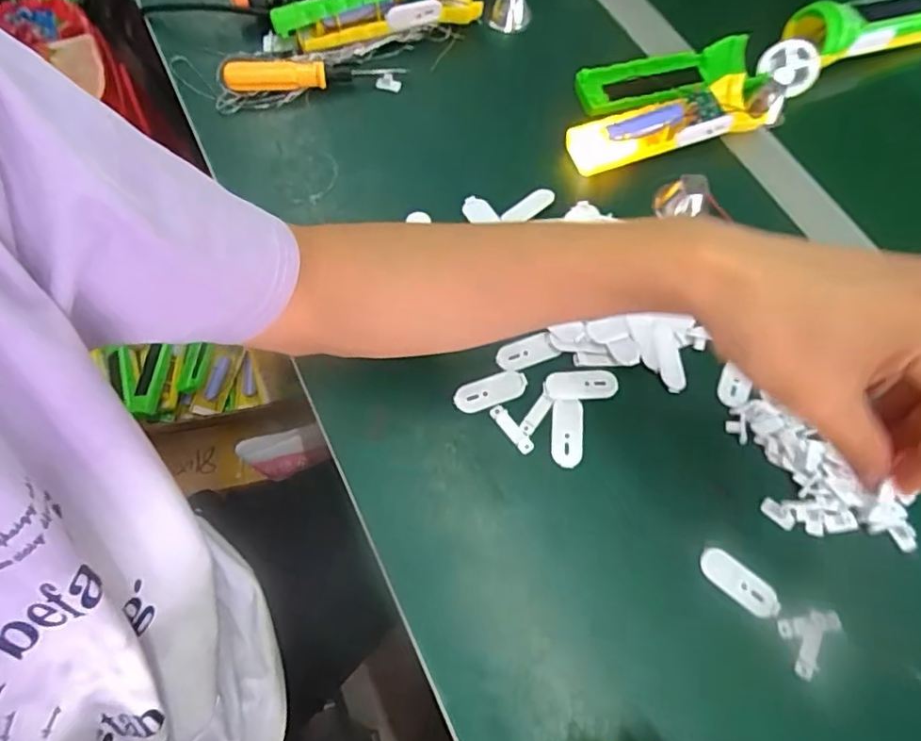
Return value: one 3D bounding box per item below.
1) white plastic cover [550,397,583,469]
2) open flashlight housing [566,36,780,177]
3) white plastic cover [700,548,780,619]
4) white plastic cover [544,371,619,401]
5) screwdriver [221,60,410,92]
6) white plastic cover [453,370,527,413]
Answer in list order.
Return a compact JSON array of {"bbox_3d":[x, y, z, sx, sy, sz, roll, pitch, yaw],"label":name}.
[{"bbox_3d":[0.071,0.041,0.388,0.021,0.004,0.046,5,66,0],"label":"white plastic cover"},{"bbox_3d":[0.174,-0.225,0.489,0.182,0.034,0.096,-14,67,-9],"label":"open flashlight housing"},{"bbox_3d":[0.166,0.125,0.347,0.050,0.004,0.020,37,69,13],"label":"white plastic cover"},{"bbox_3d":[0.082,0.010,0.395,0.049,0.004,0.020,-3,66,-4],"label":"white plastic cover"},{"bbox_3d":[-0.121,-0.248,0.490,0.146,0.022,0.016,-8,66,-6],"label":"screwdriver"},{"bbox_3d":[0.020,0.014,0.395,0.050,0.004,0.021,-18,68,-10],"label":"white plastic cover"}]

